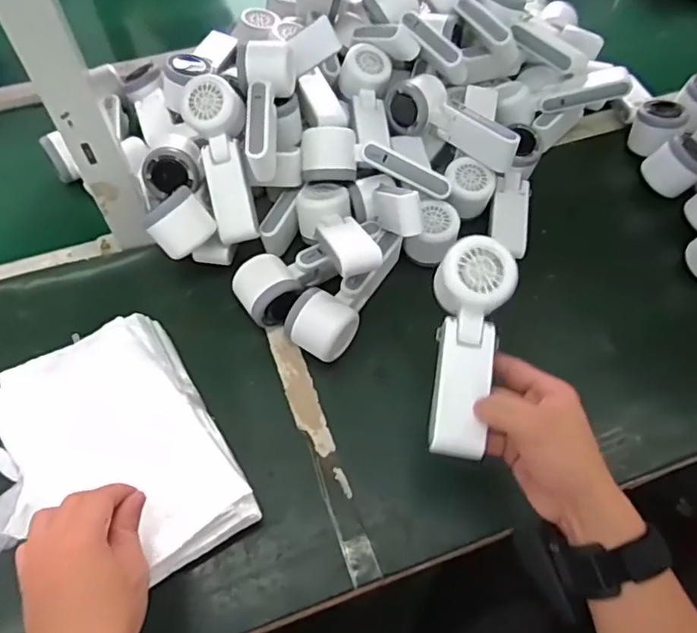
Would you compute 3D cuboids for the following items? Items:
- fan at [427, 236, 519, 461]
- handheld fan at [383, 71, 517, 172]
[{"bbox_3d":[0.092,0.024,0.443,0.054,0.036,0.166,9,80,6],"label":"fan"},{"bbox_3d":[0.118,-0.221,0.642,0.174,0.051,0.055,34,63,20],"label":"handheld fan"}]

